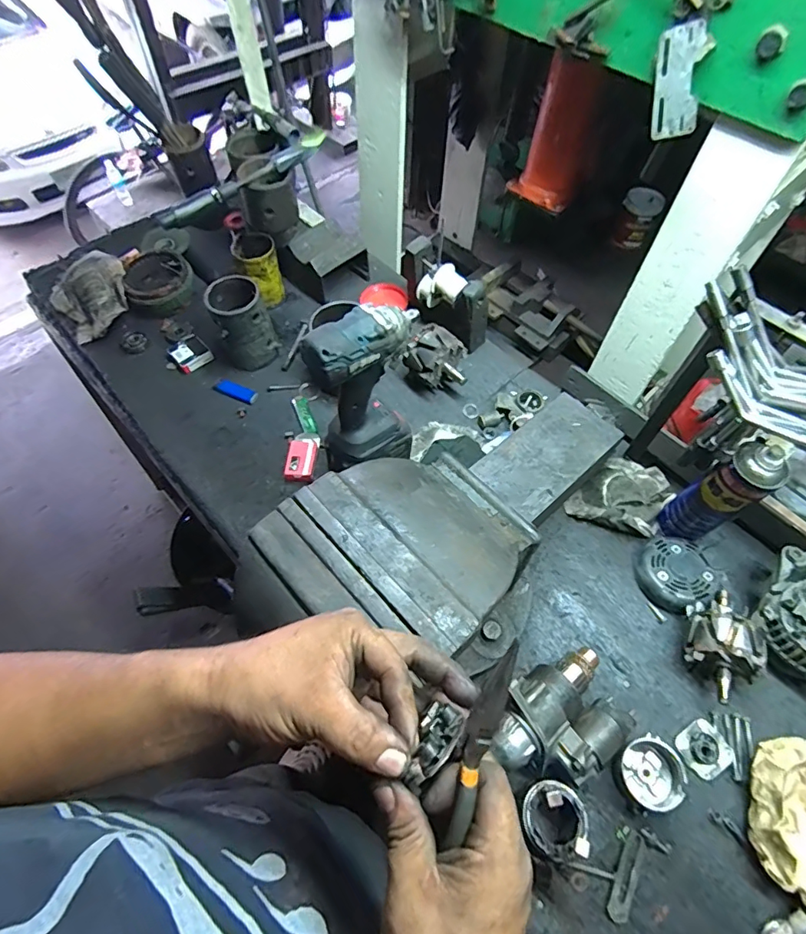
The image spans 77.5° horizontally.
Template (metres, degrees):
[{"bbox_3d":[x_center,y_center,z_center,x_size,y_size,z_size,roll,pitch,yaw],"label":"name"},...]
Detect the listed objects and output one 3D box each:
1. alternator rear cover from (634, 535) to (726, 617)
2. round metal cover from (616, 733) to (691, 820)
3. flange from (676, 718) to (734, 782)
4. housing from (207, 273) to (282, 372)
[{"bbox_3d":[0.377,0.147,0.698,0.103,0.038,0.102,-32,65,-19],"label":"alternator rear cover"},{"bbox_3d":[0.280,0.350,0.572,0.068,0.038,0.069,1,59,-1],"label":"round metal cover"},{"bbox_3d":[0.355,0.331,0.589,0.056,0.008,0.052,-27,63,-17],"label":"flange"},{"bbox_3d":[-0.274,-0.244,0.856,0.084,0.134,0.091,-25,63,-16],"label":"housing"}]

